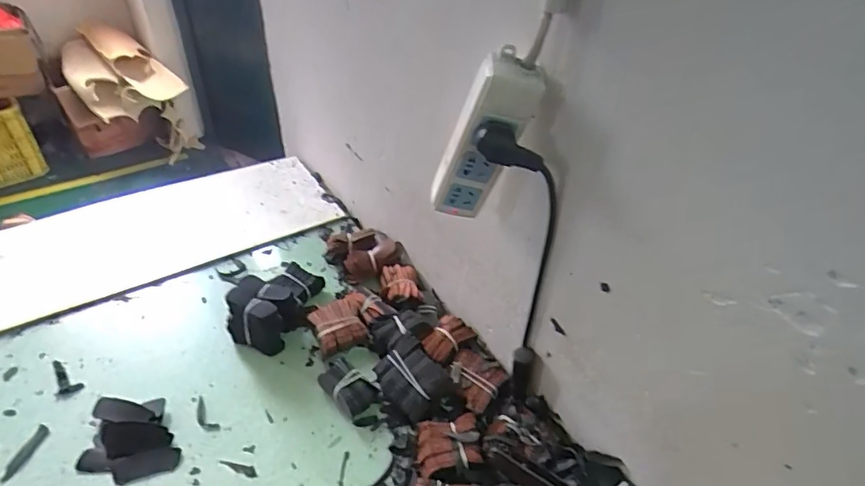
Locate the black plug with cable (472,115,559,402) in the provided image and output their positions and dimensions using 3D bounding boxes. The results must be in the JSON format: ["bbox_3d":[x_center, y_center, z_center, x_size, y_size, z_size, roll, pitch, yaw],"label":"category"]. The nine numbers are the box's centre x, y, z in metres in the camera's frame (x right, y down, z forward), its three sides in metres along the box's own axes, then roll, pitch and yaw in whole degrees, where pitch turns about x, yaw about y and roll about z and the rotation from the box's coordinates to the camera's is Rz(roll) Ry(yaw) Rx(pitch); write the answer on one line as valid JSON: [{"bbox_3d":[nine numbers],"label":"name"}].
[{"bbox_3d":[0.076,0.040,0.523,0.099,0.327,0.046,11,42,9],"label":"black plug with cable"}]

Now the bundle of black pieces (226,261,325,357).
[{"bbox_3d":[-0.207,0.072,0.693,0.088,0.073,0.136,14,42,12],"label":"bundle of black pieces"}]

